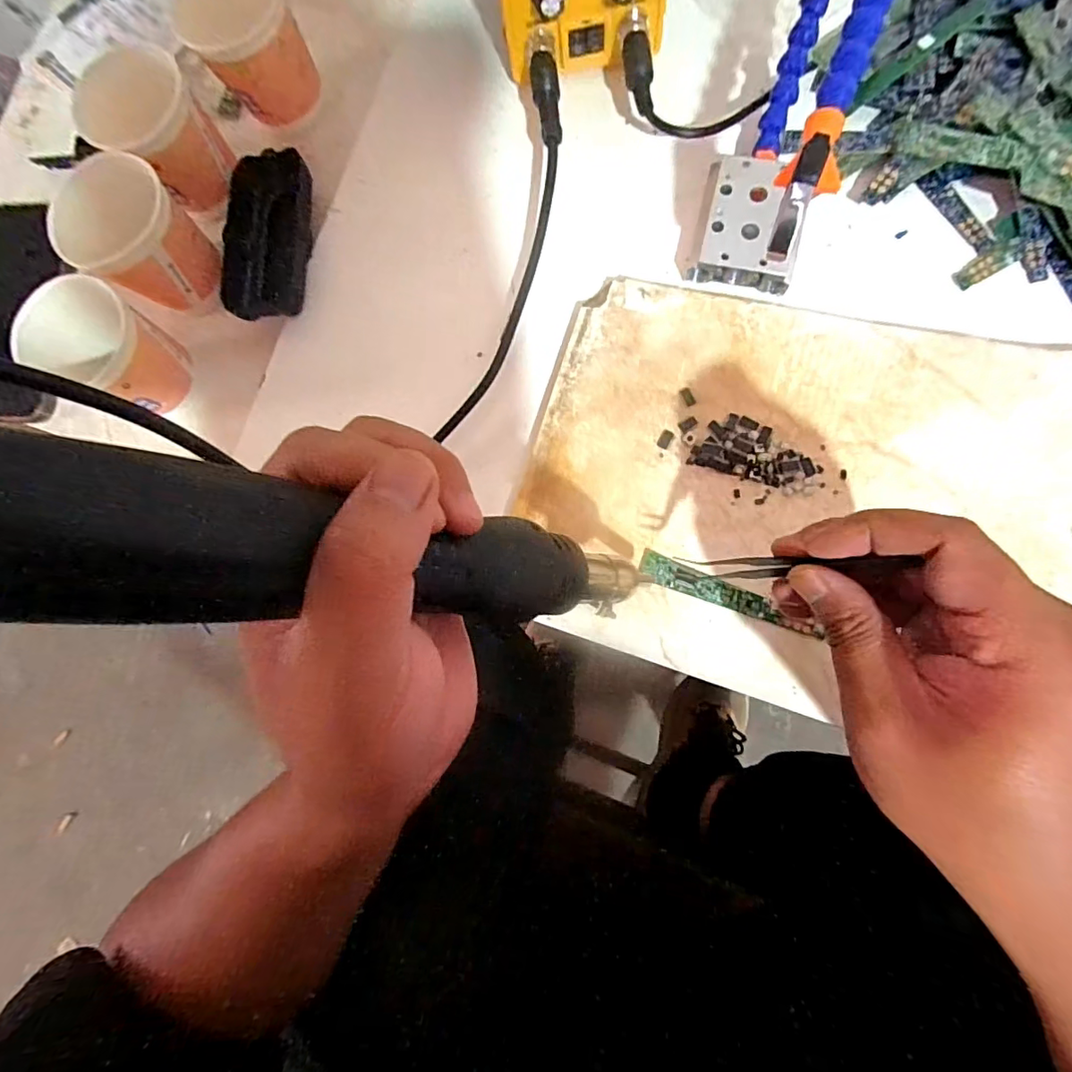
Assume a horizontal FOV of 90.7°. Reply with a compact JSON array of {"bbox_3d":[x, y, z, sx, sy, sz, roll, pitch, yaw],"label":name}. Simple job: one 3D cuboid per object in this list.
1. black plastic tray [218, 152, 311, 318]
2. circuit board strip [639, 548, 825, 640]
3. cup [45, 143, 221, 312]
[{"bbox_3d":[-0.176,-0.197,0.353,0.053,0.025,0.105,7,85,8],"label":"black plastic tray"},{"bbox_3d":[0.103,0.033,0.288,0.096,0.004,0.015,23,87,8],"label":"circuit board strip"},{"bbox_3d":[-0.247,-0.185,0.335,0.065,0.071,0.072,34,89,10],"label":"cup"}]

